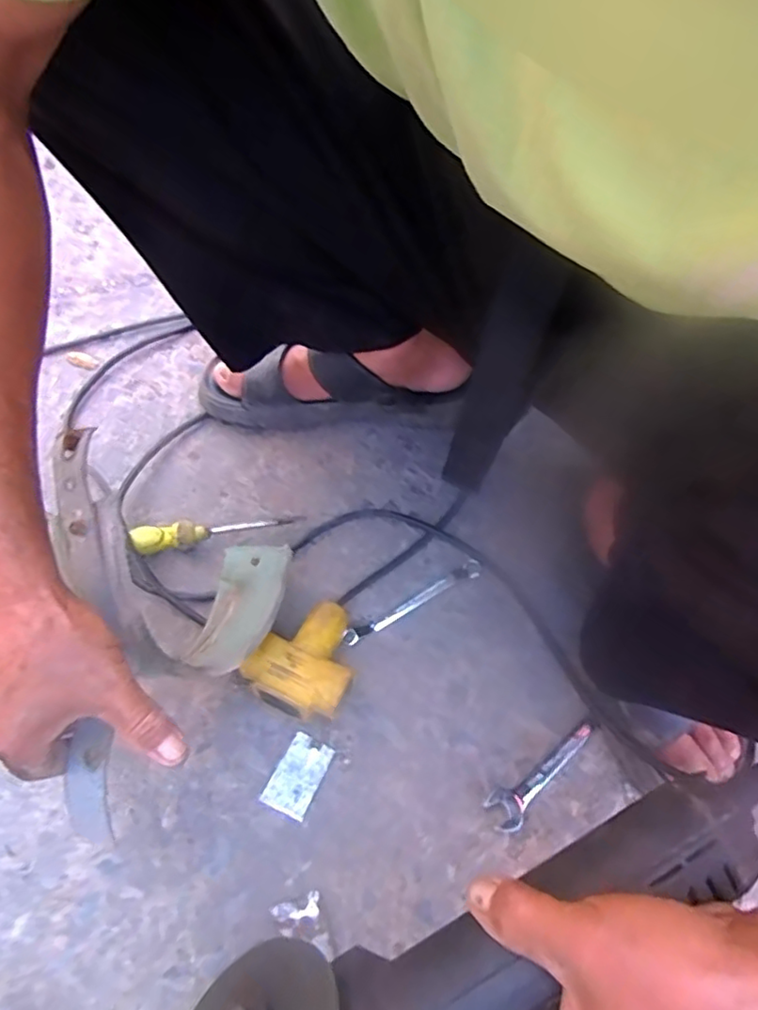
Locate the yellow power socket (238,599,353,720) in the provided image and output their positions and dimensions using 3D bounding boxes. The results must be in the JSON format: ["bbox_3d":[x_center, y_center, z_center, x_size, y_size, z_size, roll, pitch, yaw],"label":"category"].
[{"bbox_3d":[-0.054,0.118,0.483,0.079,0.041,0.089,27,63,13],"label":"yellow power socket"}]

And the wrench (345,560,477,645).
[{"bbox_3d":[0.030,0.083,0.521,0.133,0.008,0.015,-27,65,-16],"label":"wrench"}]

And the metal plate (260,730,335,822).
[{"bbox_3d":[-0.061,0.202,0.460,0.035,0.005,0.054,26,63,12],"label":"metal plate"}]

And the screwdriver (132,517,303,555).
[{"bbox_3d":[-0.144,0.022,0.545,0.141,0.021,0.022,-6,60,-20],"label":"screwdriver"}]

